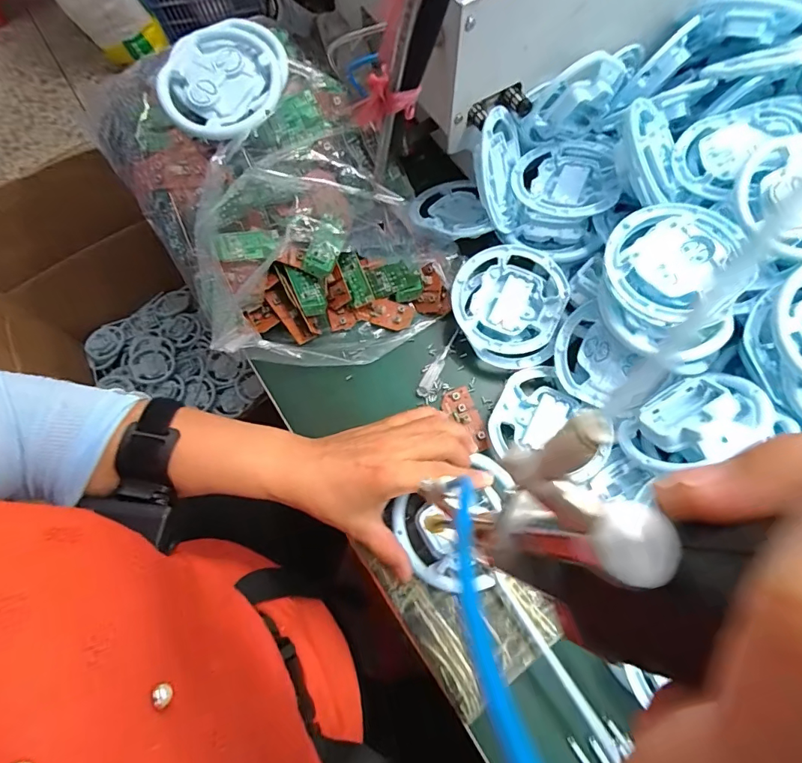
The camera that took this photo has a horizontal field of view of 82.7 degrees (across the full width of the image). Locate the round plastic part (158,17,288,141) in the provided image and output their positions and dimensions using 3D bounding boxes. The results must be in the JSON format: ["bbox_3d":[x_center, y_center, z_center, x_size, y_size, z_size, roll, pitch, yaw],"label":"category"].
[{"bbox_3d":[-0.154,-0.269,0.402,0.094,0.026,0.122,1,70,3],"label":"round plastic part"}]

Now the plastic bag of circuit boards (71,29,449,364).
[{"bbox_3d":[-0.125,-0.184,0.439,0.225,0.131,0.356,-32,72,-9],"label":"plastic bag of circuit boards"}]

